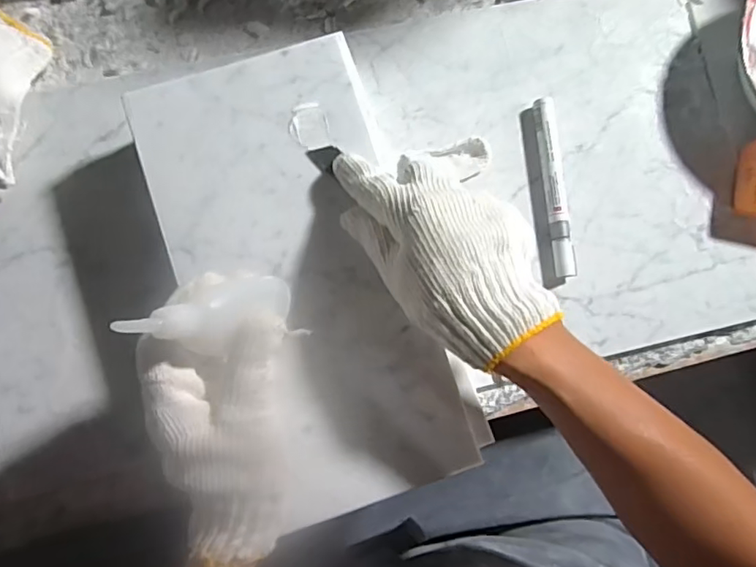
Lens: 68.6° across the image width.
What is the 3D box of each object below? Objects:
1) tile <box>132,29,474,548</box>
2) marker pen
[{"bbox_3d":[-0.041,-0.009,0.361,0.153,0.017,0.302,-22,84,-4],"label":"tile"},{"bbox_3d":[0.141,-0.077,0.442,0.017,0.017,0.143,-6,84,-2],"label":"marker pen"}]

